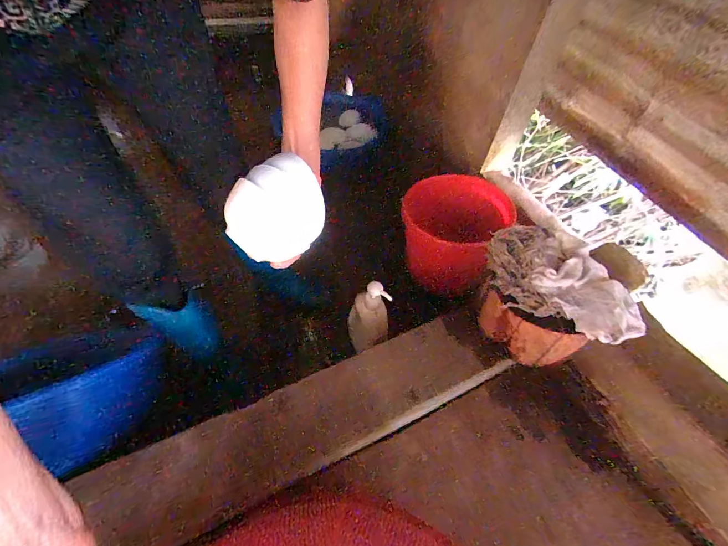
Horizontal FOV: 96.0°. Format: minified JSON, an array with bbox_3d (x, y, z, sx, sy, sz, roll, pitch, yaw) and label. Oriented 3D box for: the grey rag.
[{"bbox_3d":[0.286,0.012,0.497,0.225,0.062,0.117,39,60,23],"label":"grey rag"}]

